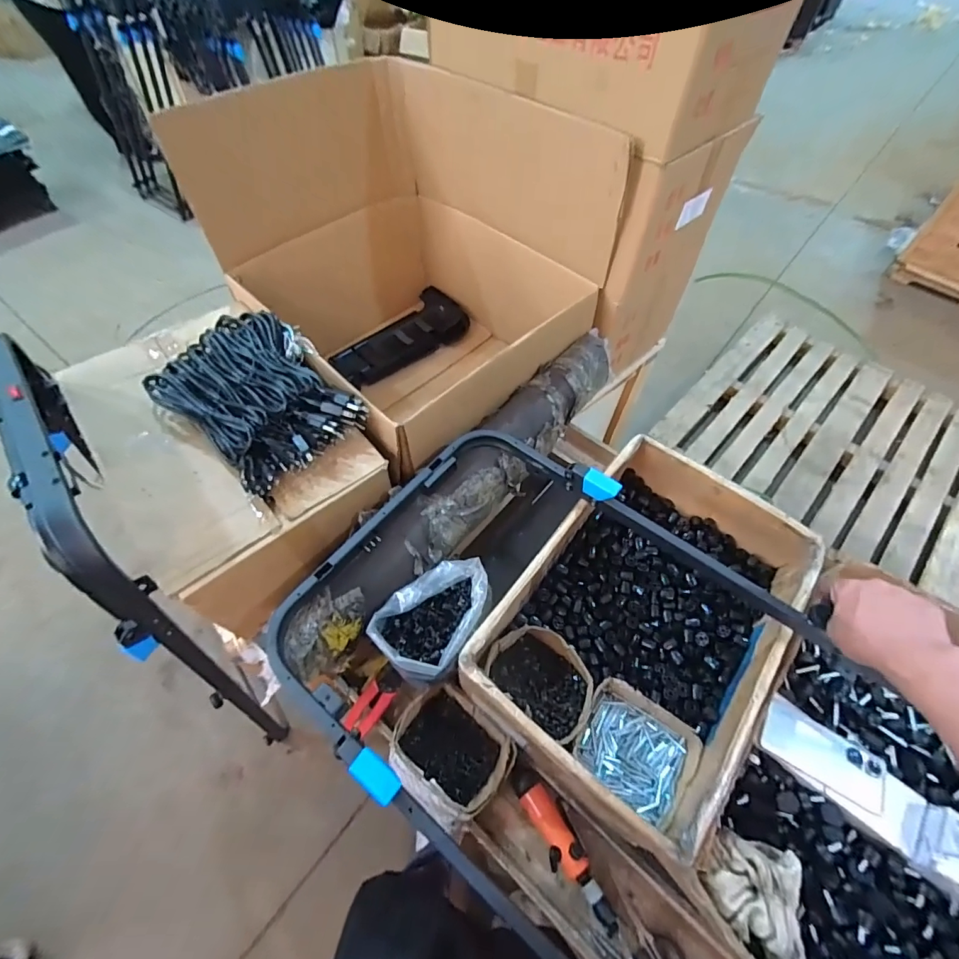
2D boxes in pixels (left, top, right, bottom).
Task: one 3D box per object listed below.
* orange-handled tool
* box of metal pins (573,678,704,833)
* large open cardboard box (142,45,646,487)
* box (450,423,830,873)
[{"bbox_3d":[0.118,0.534,0.661,0.056,0.047,0.211,-23,60,-15],"label":"orange-handled tool"},{"bbox_3d":[0.224,0.394,0.666,0.151,0.049,0.132,31,62,18],"label":"box of metal pins"},{"bbox_3d":[-0.127,-0.424,0.962,0.549,0.524,0.636,-37,64,-22],"label":"large open cardboard box"},{"bbox_3d":[0.265,0.213,0.732,0.351,0.148,0.535,34,63,20],"label":"box"}]

